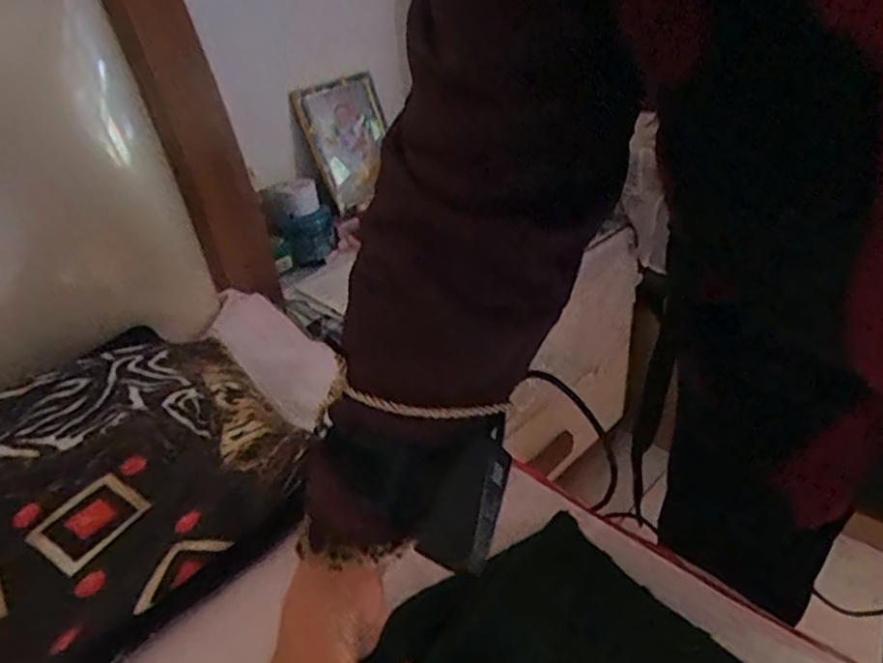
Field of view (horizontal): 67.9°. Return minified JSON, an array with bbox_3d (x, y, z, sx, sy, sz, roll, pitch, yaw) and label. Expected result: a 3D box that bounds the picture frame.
[{"bbox_3d":[-0.145,-0.305,1.043,0.142,0.193,0.028,-28,11,-30],"label":"picture frame"}]

